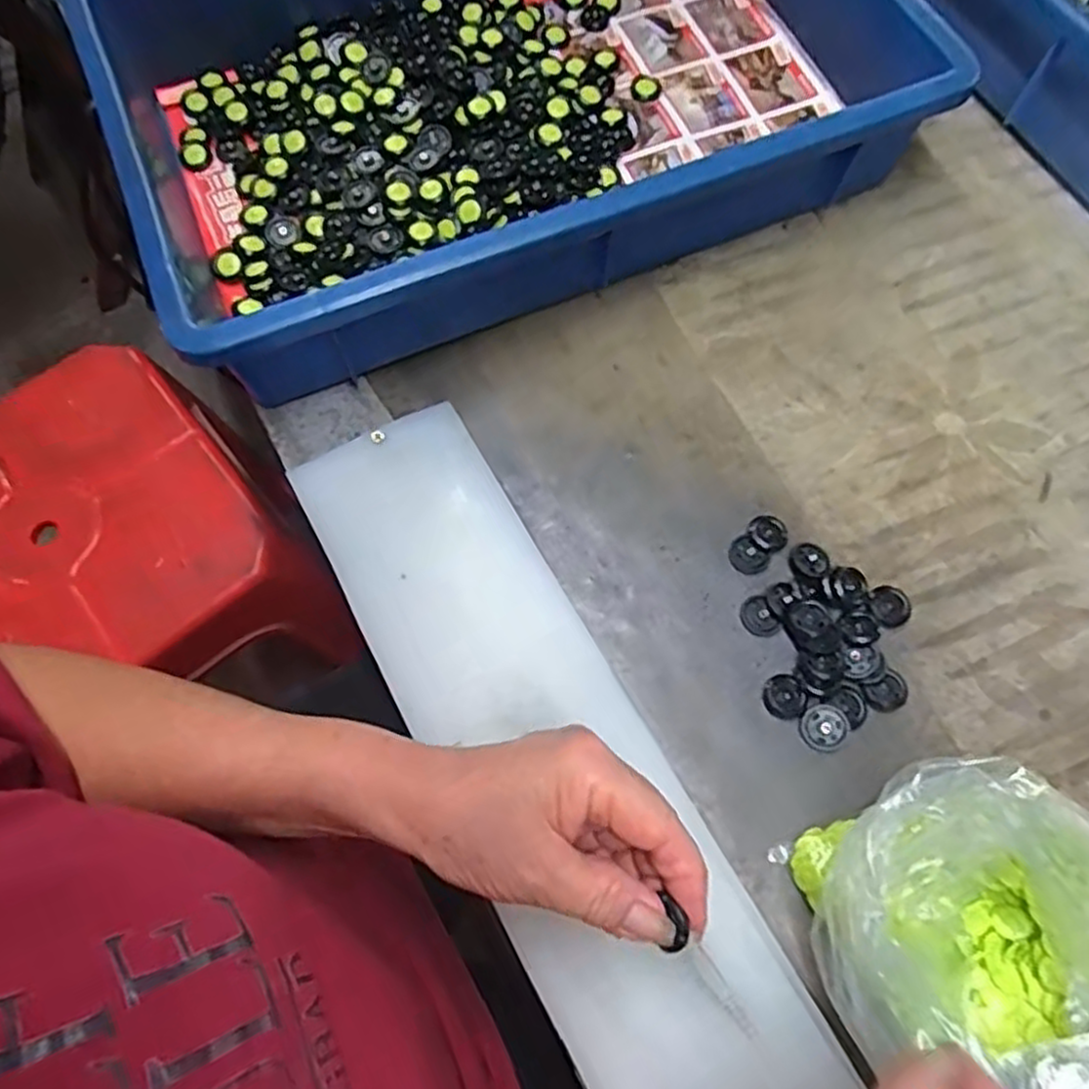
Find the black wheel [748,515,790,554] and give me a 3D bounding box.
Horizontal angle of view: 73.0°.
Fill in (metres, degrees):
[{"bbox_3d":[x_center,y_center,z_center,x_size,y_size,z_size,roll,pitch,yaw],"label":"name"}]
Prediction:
[{"bbox_3d":[0.113,-0.006,0.370,0.018,0.004,0.020,-33,72,-10],"label":"black wheel"}]

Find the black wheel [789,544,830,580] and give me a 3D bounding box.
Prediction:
[{"bbox_3d":[0.130,0.009,0.362,0.018,0.005,0.018,0,70,1],"label":"black wheel"}]

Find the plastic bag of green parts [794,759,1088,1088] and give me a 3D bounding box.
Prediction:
[{"bbox_3d":[0.171,0.157,0.273,0.143,0.063,0.116,41,76,15],"label":"plastic bag of green parts"}]

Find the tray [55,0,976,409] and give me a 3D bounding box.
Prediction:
[{"bbox_3d":[-0.027,-0.266,0.440,0.420,0.091,0.285,-22,71,-7],"label":"tray"}]

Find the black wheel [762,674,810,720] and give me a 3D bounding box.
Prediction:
[{"bbox_3d":[0.111,0.071,0.341,0.018,0.004,0.020,-28,71,-9],"label":"black wheel"}]

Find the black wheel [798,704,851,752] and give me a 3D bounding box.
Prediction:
[{"bbox_3d":[0.128,0.083,0.334,0.021,0.007,0.020,0,70,1],"label":"black wheel"}]

